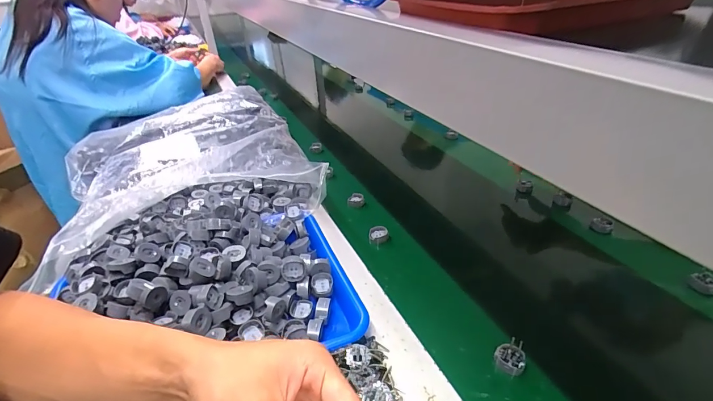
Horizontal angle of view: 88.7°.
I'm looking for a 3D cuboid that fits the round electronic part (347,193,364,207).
[{"bbox_3d":[-0.001,0.000,0.656,0.029,0.017,0.029,0,33,6],"label":"round electronic part"}]

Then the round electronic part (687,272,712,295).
[{"bbox_3d":[0.428,0.101,0.449,0.028,0.015,0.028,-3,33,2],"label":"round electronic part"}]

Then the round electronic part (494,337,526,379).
[{"bbox_3d":[0.160,0.162,0.379,0.028,0.016,0.034,18,38,30],"label":"round electronic part"}]

